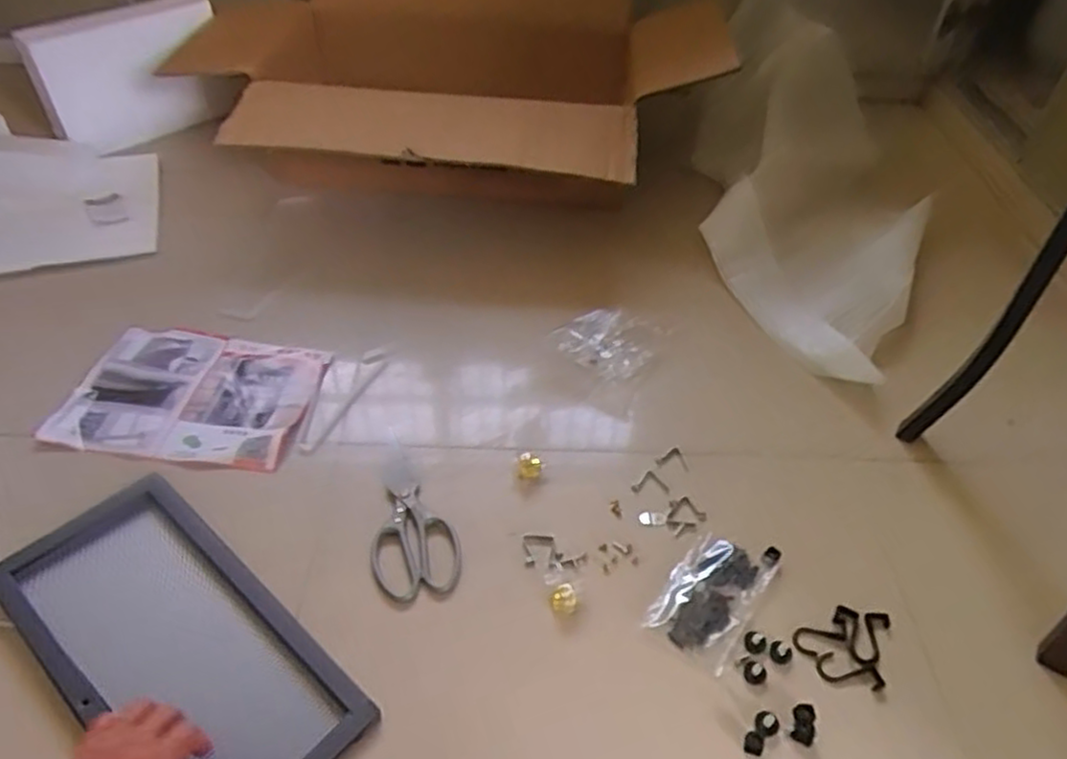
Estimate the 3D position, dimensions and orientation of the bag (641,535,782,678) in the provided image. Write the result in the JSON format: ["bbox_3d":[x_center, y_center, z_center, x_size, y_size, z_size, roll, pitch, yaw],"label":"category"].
[{"bbox_3d":[0.180,0.208,0.733,0.082,0.009,0.144,28,49,22],"label":"bag"}]

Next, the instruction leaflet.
[{"bbox_3d":[-0.412,0.021,0.886,0.276,0.017,0.195,8,48,5],"label":"instruction leaflet"}]

